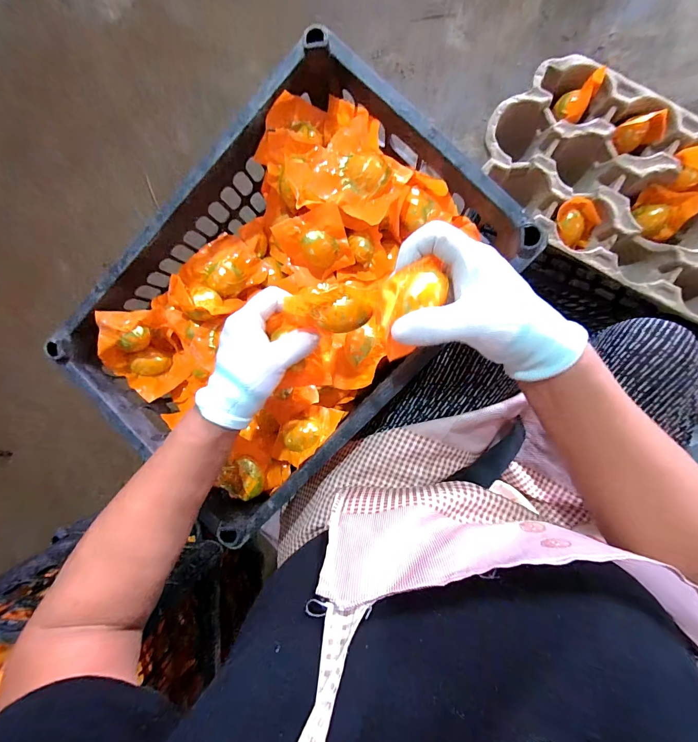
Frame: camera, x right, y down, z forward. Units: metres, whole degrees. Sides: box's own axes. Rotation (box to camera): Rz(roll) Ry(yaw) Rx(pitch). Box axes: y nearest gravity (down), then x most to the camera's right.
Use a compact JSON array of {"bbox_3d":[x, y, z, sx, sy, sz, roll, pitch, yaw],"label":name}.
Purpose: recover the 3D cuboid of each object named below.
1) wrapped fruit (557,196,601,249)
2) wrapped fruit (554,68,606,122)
[{"bbox_3d":[0.310,-0.200,0.457,0.052,0.044,0.062,-29,89,7],"label":"wrapped fruit"},{"bbox_3d":[0.295,-0.346,0.425,0.044,0.041,0.033,-11,91,7],"label":"wrapped fruit"}]

